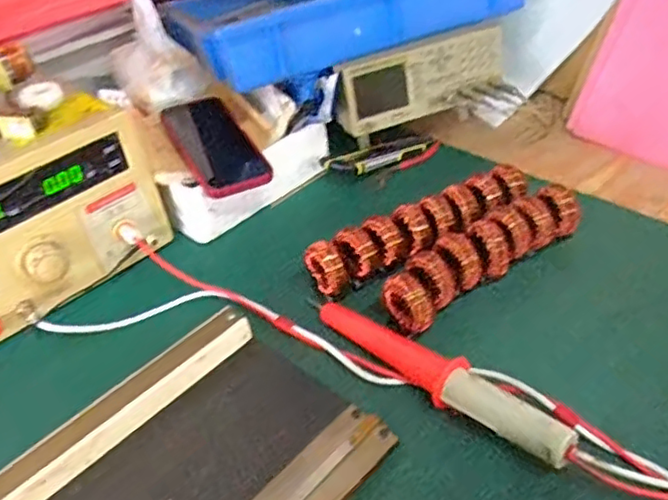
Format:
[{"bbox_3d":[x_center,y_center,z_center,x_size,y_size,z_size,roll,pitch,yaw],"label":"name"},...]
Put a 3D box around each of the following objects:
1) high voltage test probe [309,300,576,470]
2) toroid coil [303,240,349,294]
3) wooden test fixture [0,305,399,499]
[{"bbox_3d":[0.075,0.095,0.521,0.034,0.035,0.256,-35,46,-30],"label":"high voltage test probe"},{"bbox_3d":[-0.009,0.023,0.610,0.029,0.044,0.046,-21,41,-17],"label":"toroid coil"},{"bbox_3d":[-0.124,0.176,0.458,0.193,0.033,0.296,28,51,36],"label":"wooden test fixture"}]

